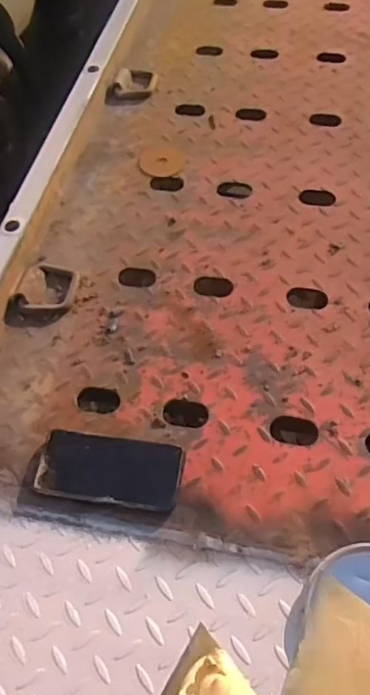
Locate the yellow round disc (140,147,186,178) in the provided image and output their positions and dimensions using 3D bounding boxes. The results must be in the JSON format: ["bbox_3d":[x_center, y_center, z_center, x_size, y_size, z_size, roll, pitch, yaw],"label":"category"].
[{"bbox_3d":[-0.038,-0.312,0.926,0.071,0.005,0.082,-13,56,-7],"label":"yellow round disc"}]

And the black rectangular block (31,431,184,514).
[{"bbox_3d":[-0.083,0.136,0.620,0.156,0.009,0.074,6,56,7],"label":"black rectangular block"}]

